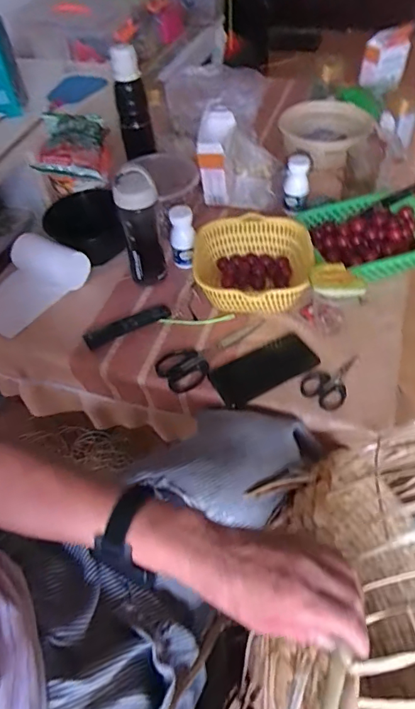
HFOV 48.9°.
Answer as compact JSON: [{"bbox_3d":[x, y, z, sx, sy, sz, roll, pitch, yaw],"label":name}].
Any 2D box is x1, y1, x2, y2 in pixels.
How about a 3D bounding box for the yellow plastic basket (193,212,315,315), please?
[{"bbox_3d":[0.079,-0.152,0.796,0.199,0.074,0.192,0,51,5],"label":"yellow plastic basket"}]

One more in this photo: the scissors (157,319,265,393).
[{"bbox_3d":[0.008,-0.008,0.731,0.191,0.010,0.071,-34,56,-21],"label":"scissors"}]

